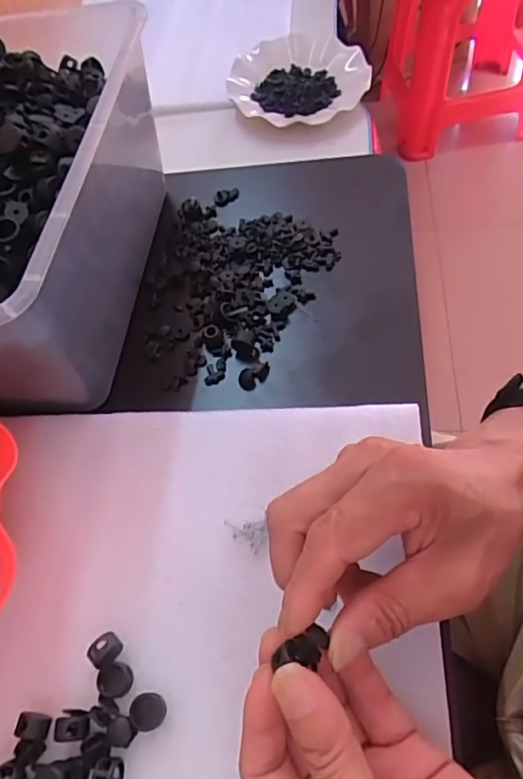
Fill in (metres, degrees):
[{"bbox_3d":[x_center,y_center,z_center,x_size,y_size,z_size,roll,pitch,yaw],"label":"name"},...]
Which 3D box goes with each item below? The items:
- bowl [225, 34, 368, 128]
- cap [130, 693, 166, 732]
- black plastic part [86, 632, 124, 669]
[{"bbox_3d":[0.049,-0.413,0.690,0.180,0.046,0.175,-1,60,2],"label":"bowl"},{"bbox_3d":[-0.059,0.166,0.272,0.017,0.006,0.016,-4,59,7],"label":"cap"},{"bbox_3d":[-0.084,0.141,0.286,0.018,0.011,0.013,-38,61,-13],"label":"black plastic part"}]

